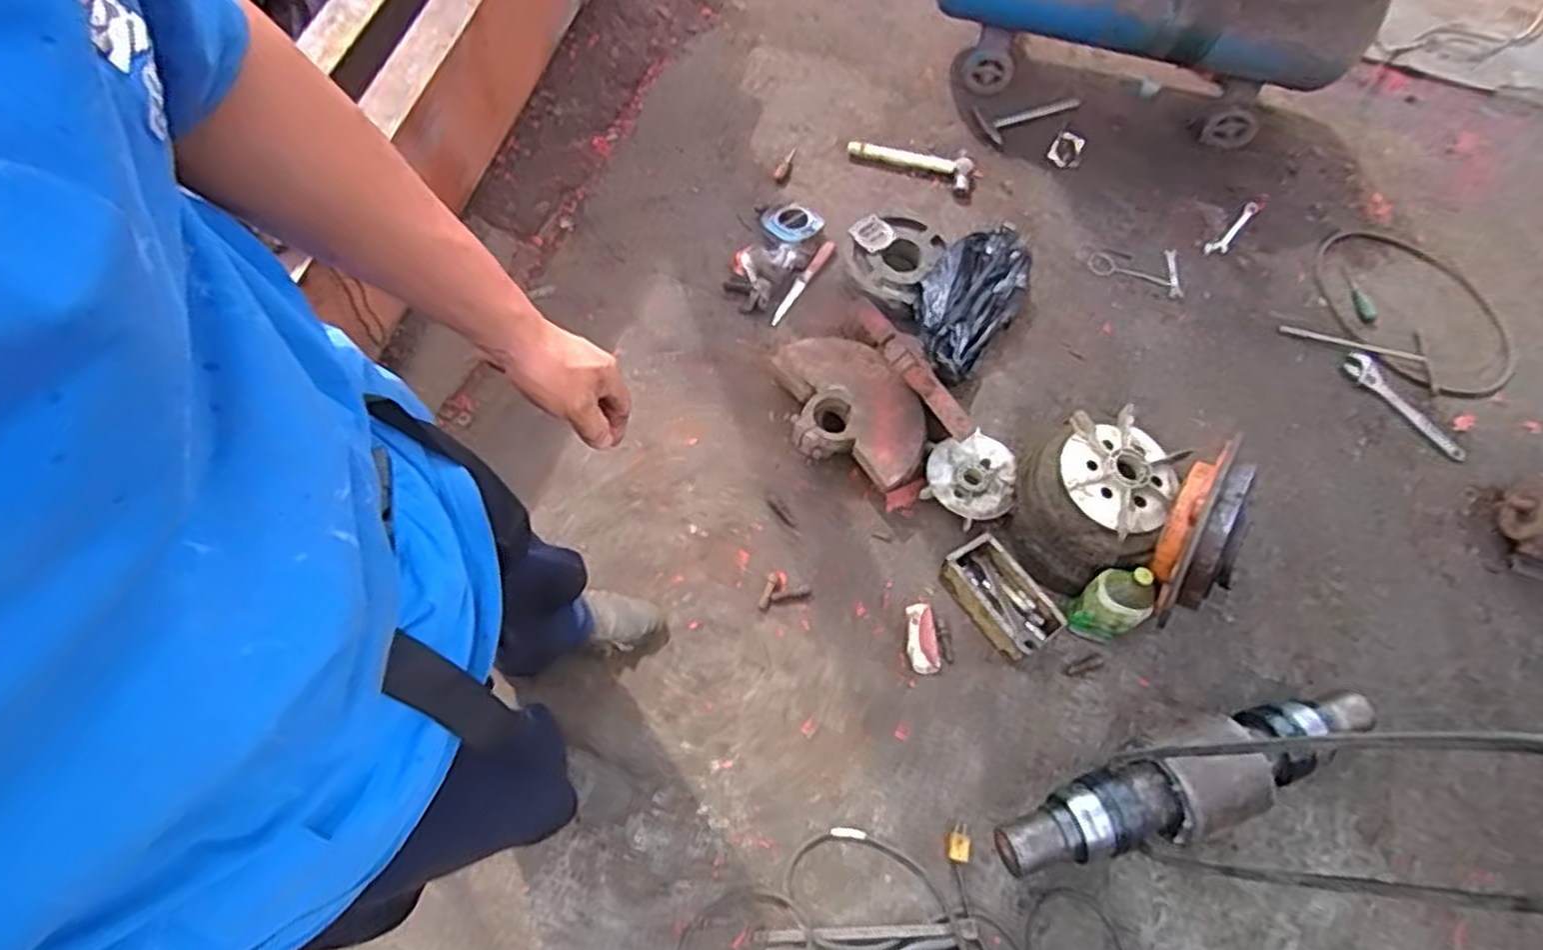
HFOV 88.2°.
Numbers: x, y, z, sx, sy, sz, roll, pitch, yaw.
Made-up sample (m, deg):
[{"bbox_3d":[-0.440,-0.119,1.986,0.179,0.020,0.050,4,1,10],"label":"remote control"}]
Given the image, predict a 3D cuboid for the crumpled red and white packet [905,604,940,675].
[{"bbox_3d":[0.260,0.285,1.388,0.052,0.013,0.116,-4,67,-6],"label":"crumpled red and white packet"}]

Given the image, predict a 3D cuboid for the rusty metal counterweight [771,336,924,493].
[{"bbox_3d":[0.138,-0.129,1.500,0.325,0.101,0.221,30,68,8],"label":"rusty metal counterweight"}]

